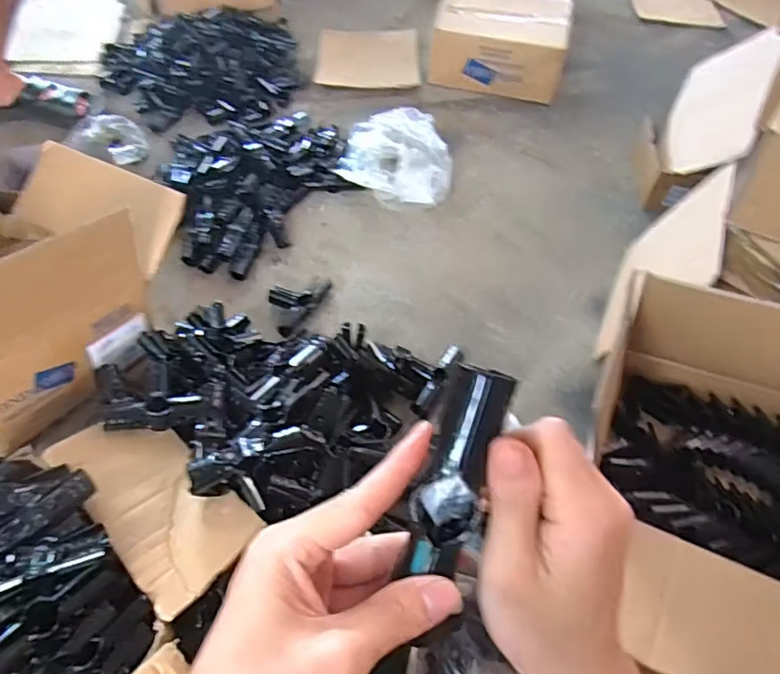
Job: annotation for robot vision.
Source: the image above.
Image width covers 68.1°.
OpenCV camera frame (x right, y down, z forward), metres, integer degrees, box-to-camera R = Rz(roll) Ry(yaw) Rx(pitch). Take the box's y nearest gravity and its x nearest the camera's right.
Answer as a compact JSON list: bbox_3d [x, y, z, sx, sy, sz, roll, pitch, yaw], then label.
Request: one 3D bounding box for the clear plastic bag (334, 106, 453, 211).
[{"bbox_3d":[0.016,-0.386,1.228,0.231,0.090,0.199,8,53,2],"label":"clear plastic bag"}]

